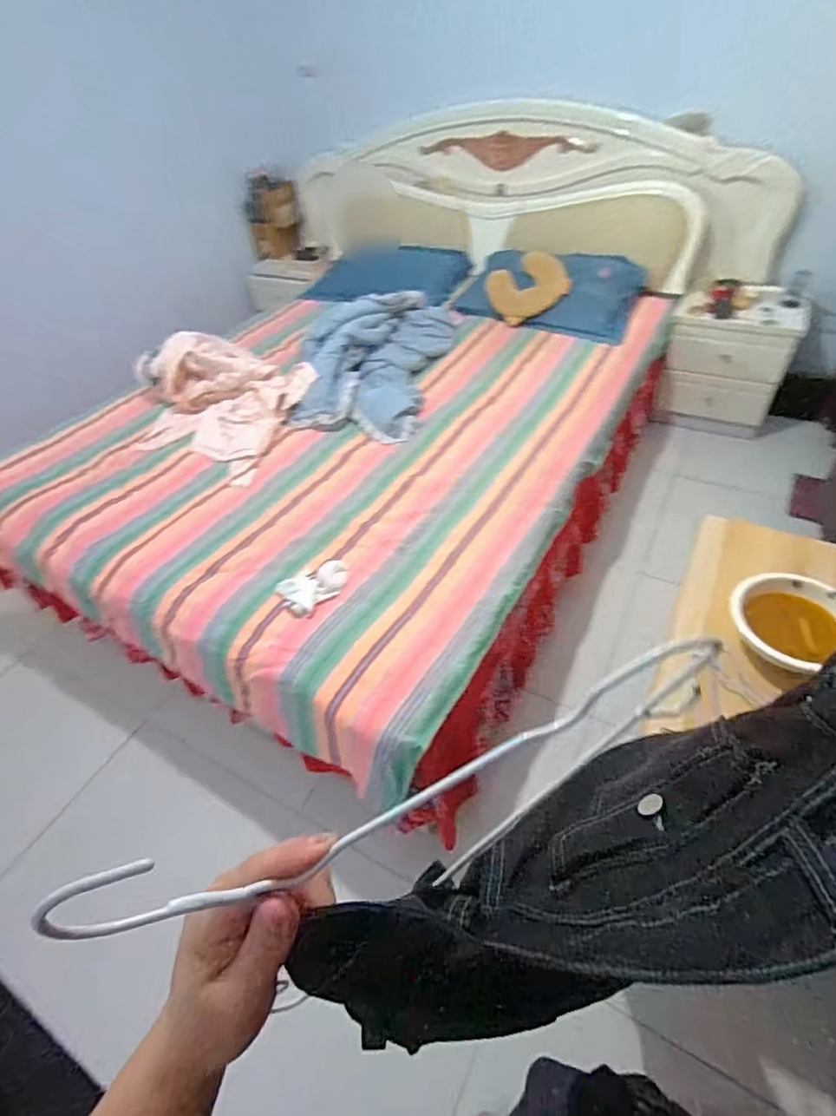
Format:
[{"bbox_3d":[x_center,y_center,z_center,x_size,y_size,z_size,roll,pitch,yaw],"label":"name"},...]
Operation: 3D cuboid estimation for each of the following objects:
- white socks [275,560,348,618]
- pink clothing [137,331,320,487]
[{"bbox_3d":[-0.229,0.067,1.204,0.169,0.039,0.121,-29,50,-20],"label":"white socks"},{"bbox_3d":[-0.698,-0.554,1.750,0.691,0.193,0.498,20,52,23],"label":"pink clothing"}]

